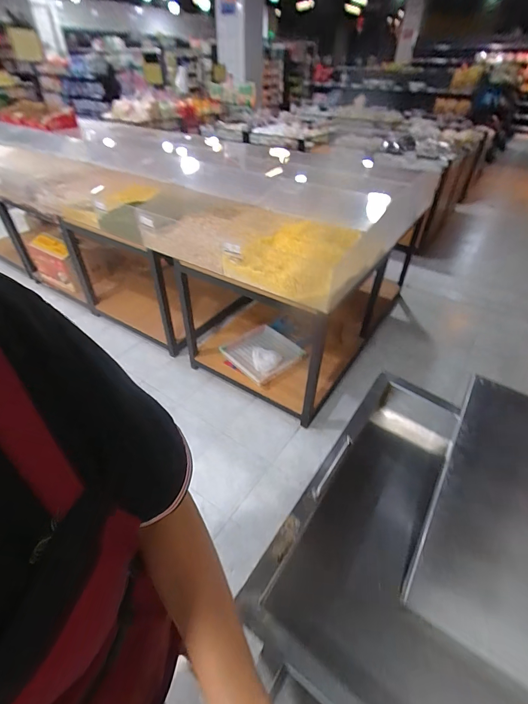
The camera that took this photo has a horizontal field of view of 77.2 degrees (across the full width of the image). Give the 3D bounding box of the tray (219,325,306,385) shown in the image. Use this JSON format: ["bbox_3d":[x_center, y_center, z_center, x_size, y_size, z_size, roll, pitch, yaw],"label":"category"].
[{"bbox_3d":[-0.021,-0.006,1.903,0.369,0.070,0.414,-26,48,-26],"label":"tray"}]

